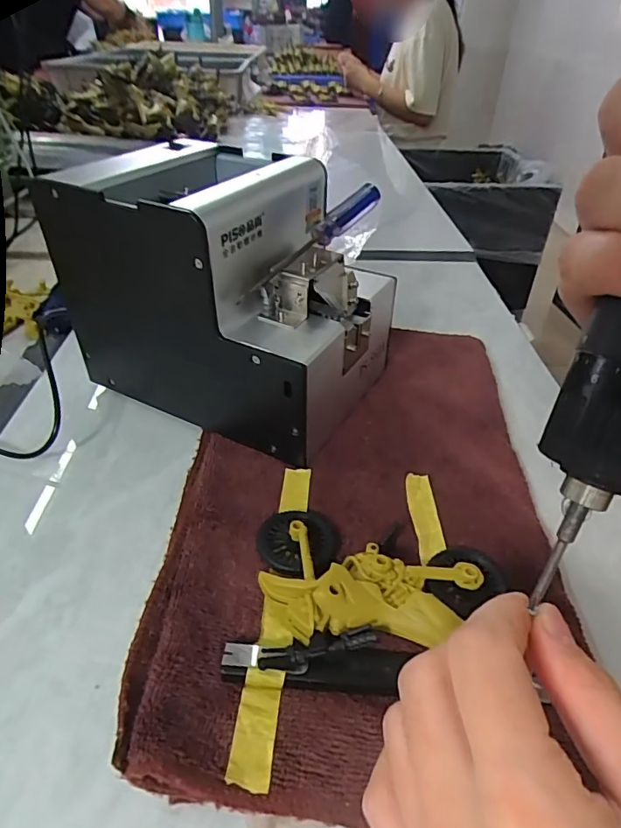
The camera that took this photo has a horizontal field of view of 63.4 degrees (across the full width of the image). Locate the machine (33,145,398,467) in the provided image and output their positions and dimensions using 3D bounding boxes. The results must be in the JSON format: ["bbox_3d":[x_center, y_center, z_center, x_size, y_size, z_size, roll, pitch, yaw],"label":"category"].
[{"bbox_3d":[-0.051,-0.083,0.330,0.181,0.138,0.120,20,41,21],"label":"machine"}]

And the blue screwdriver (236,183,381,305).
[{"bbox_3d":[0.001,-0.102,0.297,0.111,0.014,0.015,-42,54,-13],"label":"blue screwdriver"}]

